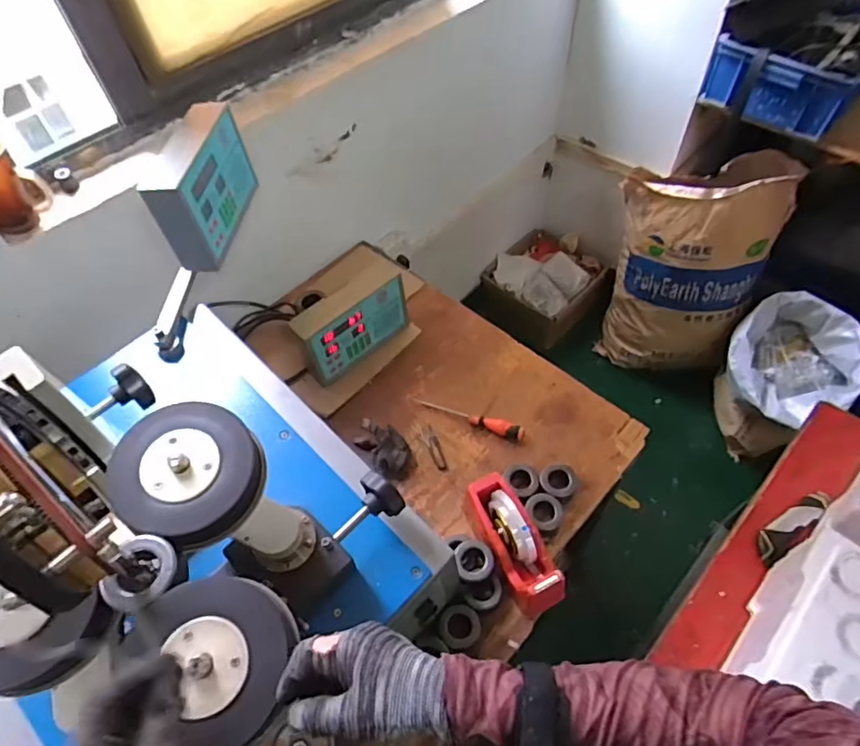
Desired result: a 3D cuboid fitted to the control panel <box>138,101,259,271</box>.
[{"bbox_3d":[-0.353,-0.291,0.857,0.073,0.138,0.227,3,56,5],"label":"control panel"}]

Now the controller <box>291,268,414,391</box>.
[{"bbox_3d":[-0.150,-0.094,1.069,0.078,0.152,0.225,38,65,25],"label":"controller"}]

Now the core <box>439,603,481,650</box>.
[{"bbox_3d":[0.044,0.370,0.806,0.058,0.021,0.060,-1,55,2],"label":"core"}]

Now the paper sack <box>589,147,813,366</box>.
[{"bbox_3d":[0.725,-0.291,1.620,0.409,0.610,0.265,17,58,14],"label":"paper sack"}]

